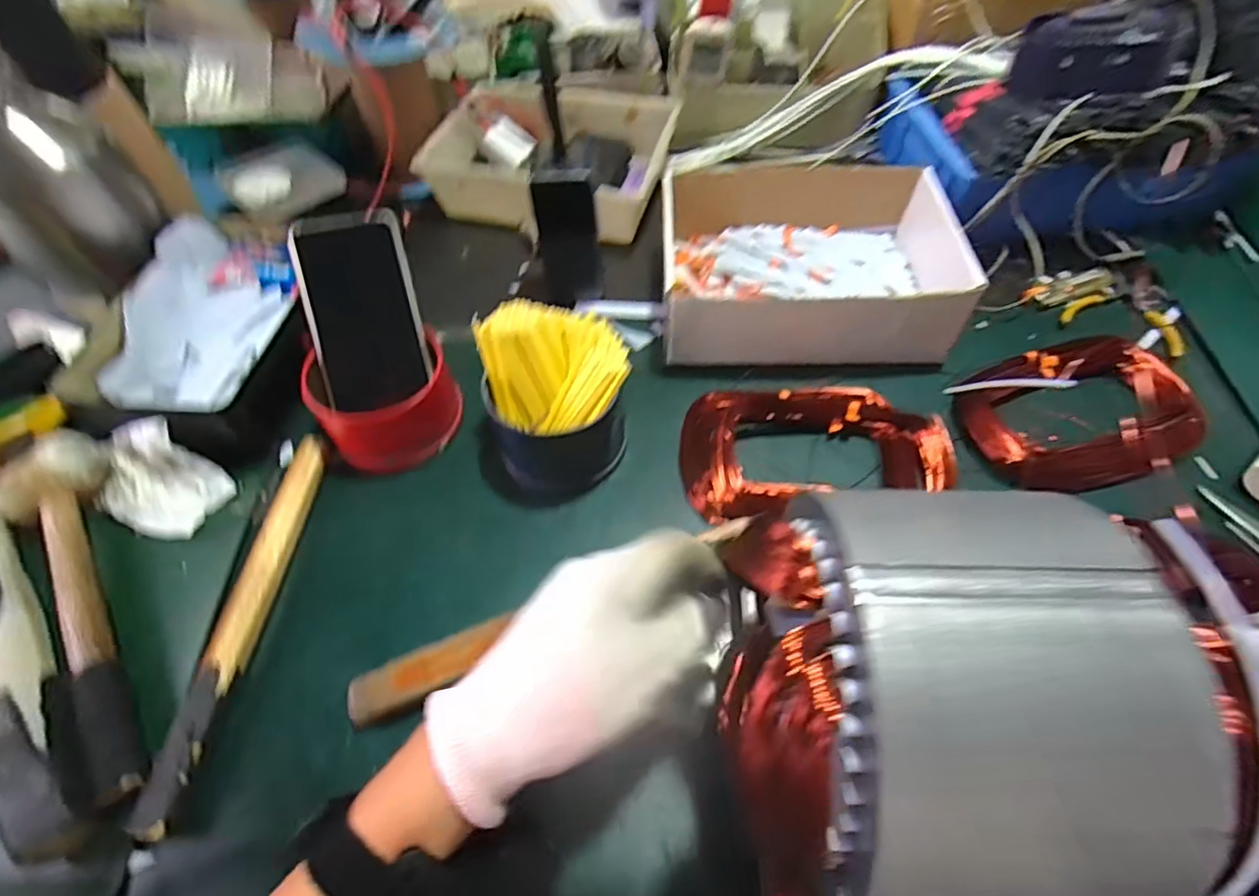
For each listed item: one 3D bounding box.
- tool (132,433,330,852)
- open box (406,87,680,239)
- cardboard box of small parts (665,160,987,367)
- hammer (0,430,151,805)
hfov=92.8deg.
[{"bbox_3d":[-0.250,0.102,0.392,0.019,0.020,0.254,2,57,3],"label":"tool"},{"bbox_3d":[-0.081,-0.307,0.647,0.245,0.063,0.194,14,58,10],"label":"open box"},{"bbox_3d":[0.152,-0.160,0.527,0.242,0.076,0.198,1,57,3],"label":"cardboard box of small parts"},{"bbox_3d":[-0.356,0.103,0.377,0.063,0.041,0.261,-26,60,-15],"label":"hammer"}]

